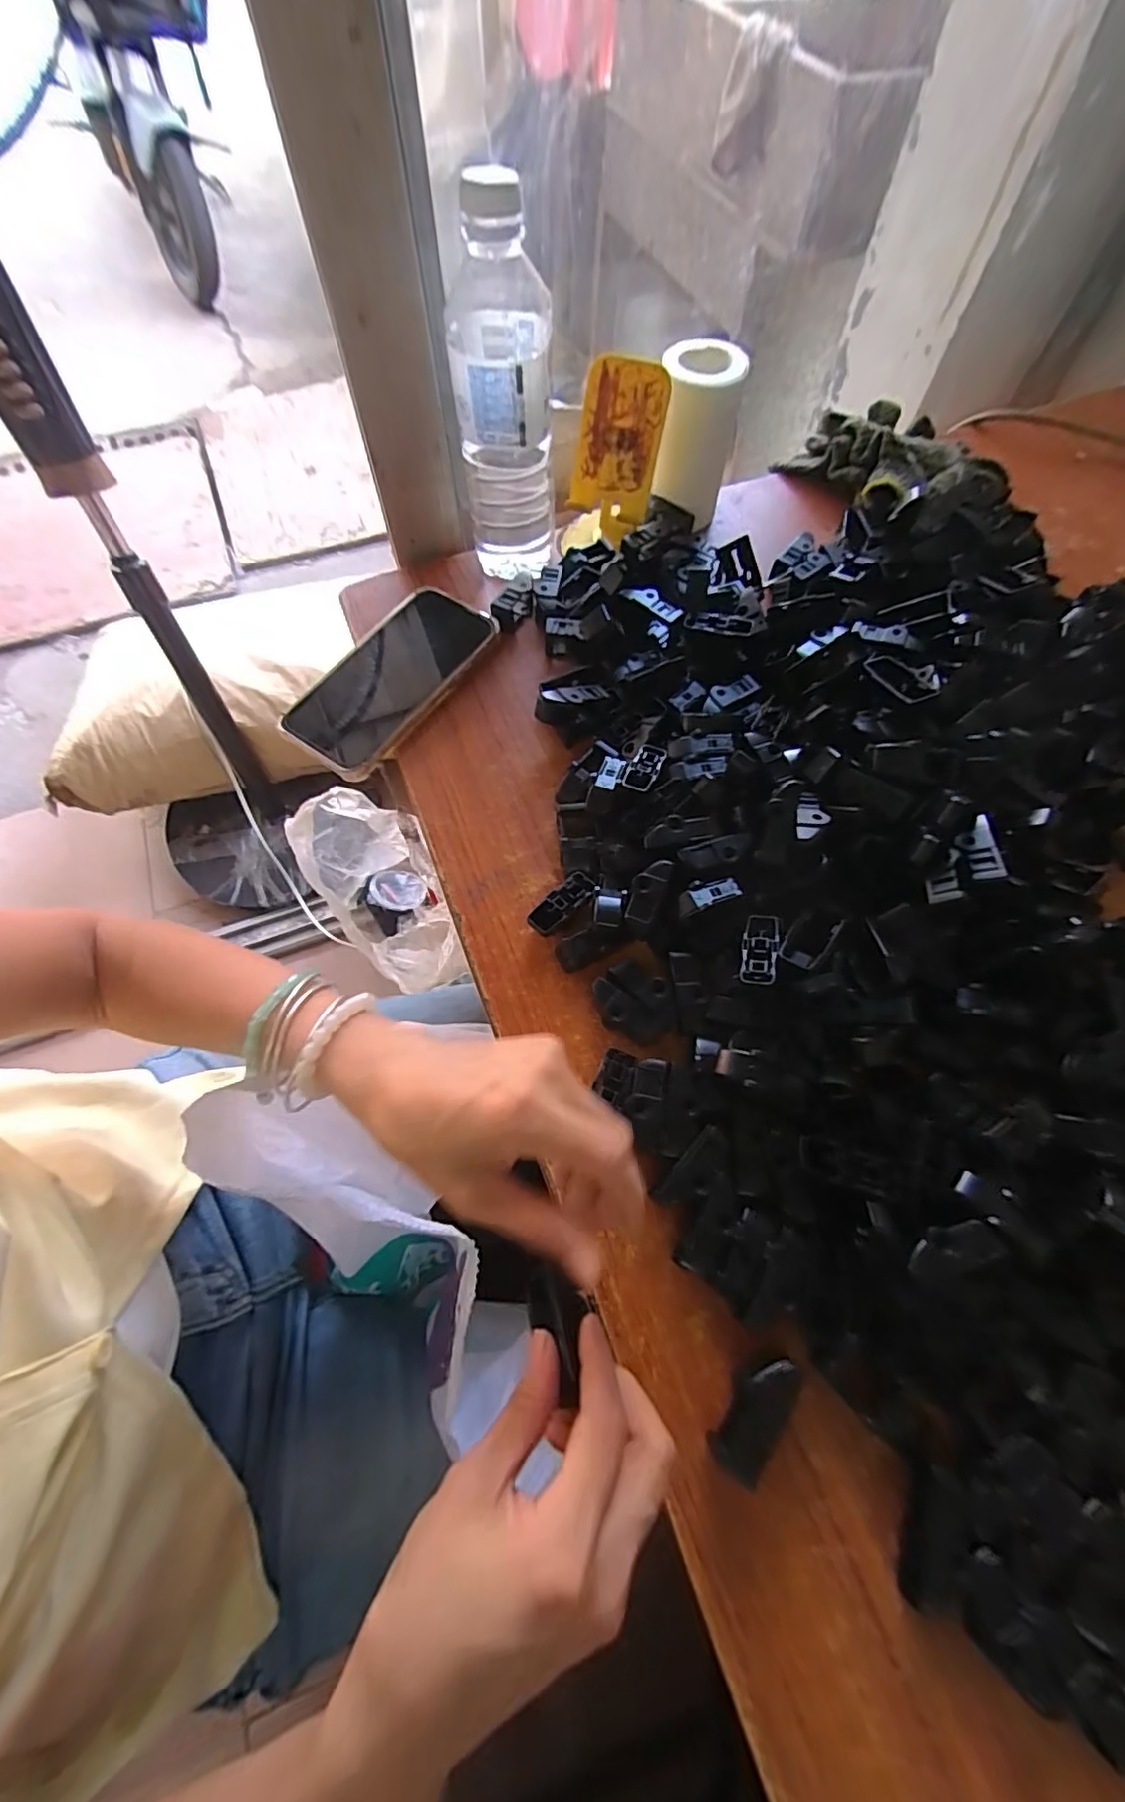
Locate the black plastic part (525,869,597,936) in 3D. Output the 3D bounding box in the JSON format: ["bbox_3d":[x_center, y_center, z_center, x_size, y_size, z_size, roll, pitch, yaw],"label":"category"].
[{"bbox_3d":[0.001,0.001,0.356,0.018,0.009,0.050,38,60,16],"label":"black plastic part"}]

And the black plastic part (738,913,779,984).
[{"bbox_3d":[0.109,0.026,0.326,0.018,0.008,0.047,15,52,8],"label":"black plastic part"}]

